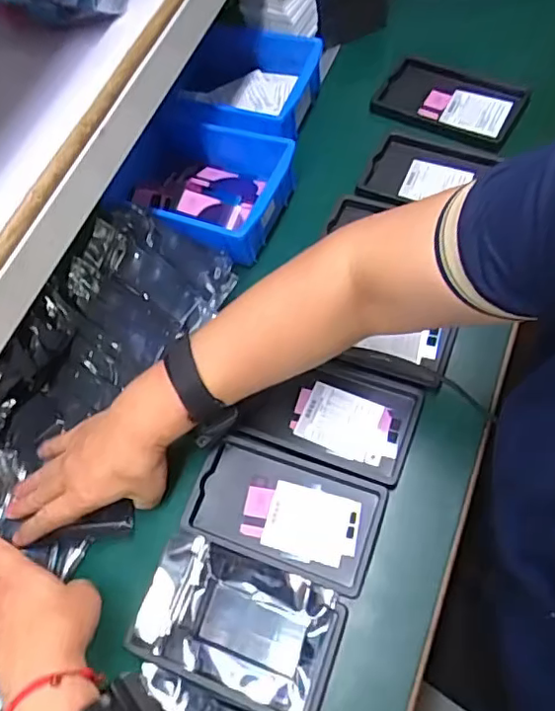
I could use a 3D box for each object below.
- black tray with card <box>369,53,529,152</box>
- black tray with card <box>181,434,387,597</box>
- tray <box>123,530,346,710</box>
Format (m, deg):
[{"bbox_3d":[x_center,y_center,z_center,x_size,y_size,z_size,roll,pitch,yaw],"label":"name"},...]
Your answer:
[{"bbox_3d":[0.205,-0.304,0.678,0.157,0.017,0.114,30,71,15],"label":"black tray with card"},{"bbox_3d":[0.006,0.134,0.500,0.157,0.018,0.092,18,68,10],"label":"black tray with card"},{"bbox_3d":[-0.033,0.214,0.463,0.157,0.012,0.098,18,68,10],"label":"tray"}]

